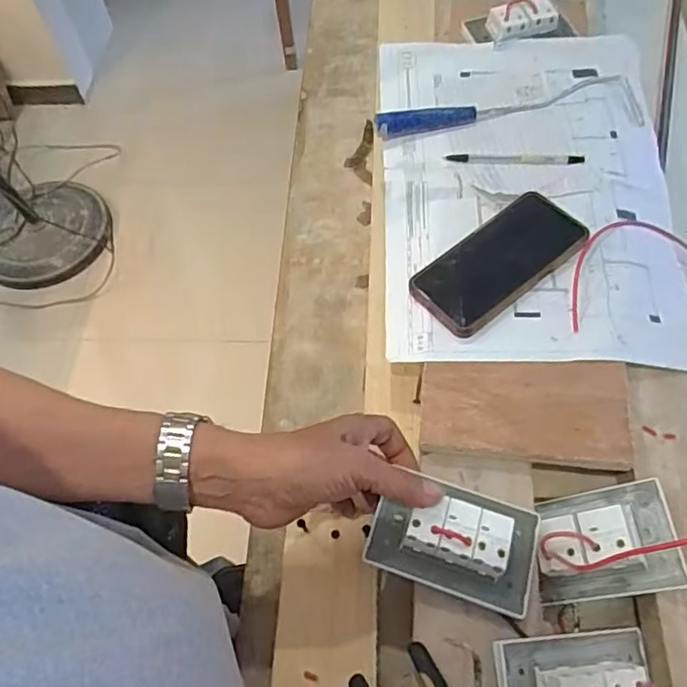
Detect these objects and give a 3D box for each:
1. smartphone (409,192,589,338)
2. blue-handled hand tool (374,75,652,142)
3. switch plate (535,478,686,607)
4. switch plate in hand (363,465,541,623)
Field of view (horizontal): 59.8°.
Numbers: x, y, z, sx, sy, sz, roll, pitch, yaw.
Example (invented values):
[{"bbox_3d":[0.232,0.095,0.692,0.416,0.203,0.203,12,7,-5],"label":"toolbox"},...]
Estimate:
[{"bbox_3d":[0.143,-0.076,0.547,0.164,0.011,0.077,-36,64,-16],"label":"smartphone"},{"bbox_3d":[0.182,-0.265,0.661,0.301,0.032,0.073,-7,60,0],"label":"blue-handled hand tool"},{"bbox_3d":[0.187,0.148,0.450,0.113,0.040,0.079,-18,58,23],"label":"switch plate"},{"bbox_3d":[0.081,0.142,0.437,0.120,0.040,0.077,13,62,11],"label":"switch plate in hand"}]

